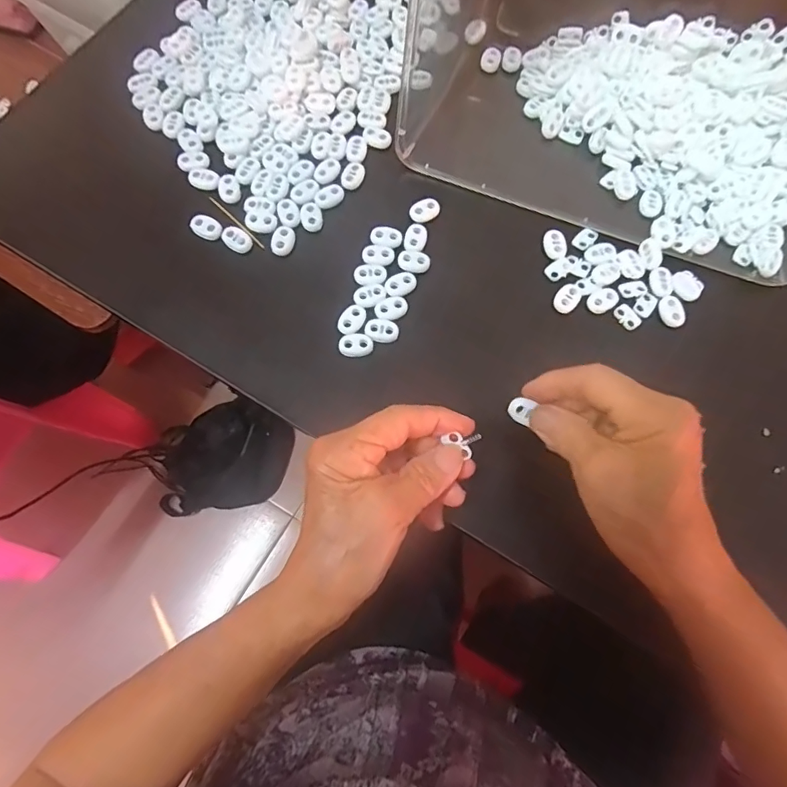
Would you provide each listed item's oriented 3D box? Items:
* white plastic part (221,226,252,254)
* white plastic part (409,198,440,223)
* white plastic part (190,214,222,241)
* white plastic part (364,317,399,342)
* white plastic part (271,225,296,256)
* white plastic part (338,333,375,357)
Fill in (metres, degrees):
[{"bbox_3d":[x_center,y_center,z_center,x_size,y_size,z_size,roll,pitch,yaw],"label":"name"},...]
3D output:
[{"bbox_3d":[-0.111,-0.109,0.340,0.022,0.004,0.015,39,77,9],"label":"white plastic part"},{"bbox_3d":[0.023,-0.134,0.354,0.023,0.004,0.016,-28,77,-9],"label":"white plastic part"},{"bbox_3d":[-0.132,-0.118,0.342,0.021,0.005,0.015,26,75,6],"label":"white plastic part"},{"bbox_3d":[-0.007,-0.043,0.328,0.022,0.004,0.016,2,74,-1],"label":"white plastic part"},{"bbox_3d":[-0.078,-0.108,0.345,0.016,0.005,0.022,18,74,4],"label":"white plastic part"},{"bbox_3d":[-0.025,-0.032,0.324,0.023,0.006,0.016,0,74,-1],"label":"white plastic part"}]

